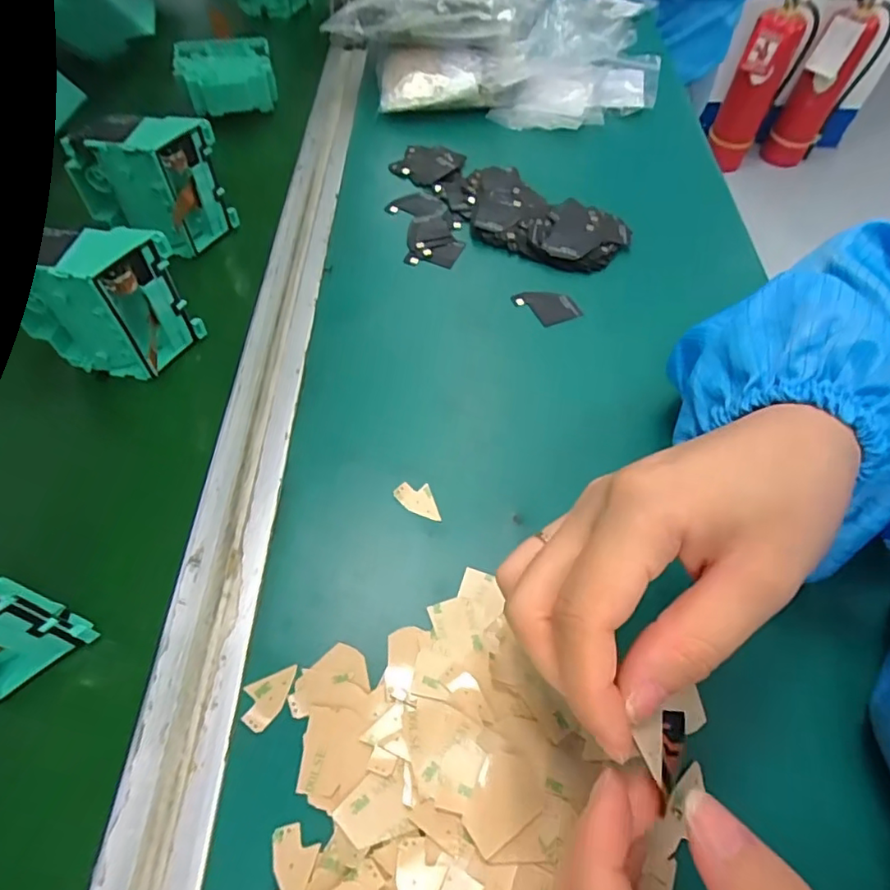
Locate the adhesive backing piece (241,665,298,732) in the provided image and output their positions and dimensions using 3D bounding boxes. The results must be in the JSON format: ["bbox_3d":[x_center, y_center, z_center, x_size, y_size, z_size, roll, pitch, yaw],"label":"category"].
[{"bbox_3d":[-0.072,0.101,0.224,0.017,0.004,0.026,13,58,8],"label":"adhesive backing piece"}]

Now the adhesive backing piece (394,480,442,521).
[{"bbox_3d":[-0.012,0.027,0.277,0.025,0.004,0.016,21,61,5],"label":"adhesive backing piece"}]

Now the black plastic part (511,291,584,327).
[{"bbox_3d":[0.065,-0.089,0.353,0.037,0.004,0.030,-19,59,-12],"label":"black plastic part"}]

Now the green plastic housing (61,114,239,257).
[{"bbox_3d":[-0.187,-0.165,0.353,0.081,0.076,0.035,4,57,2],"label":"green plastic housing"}]

